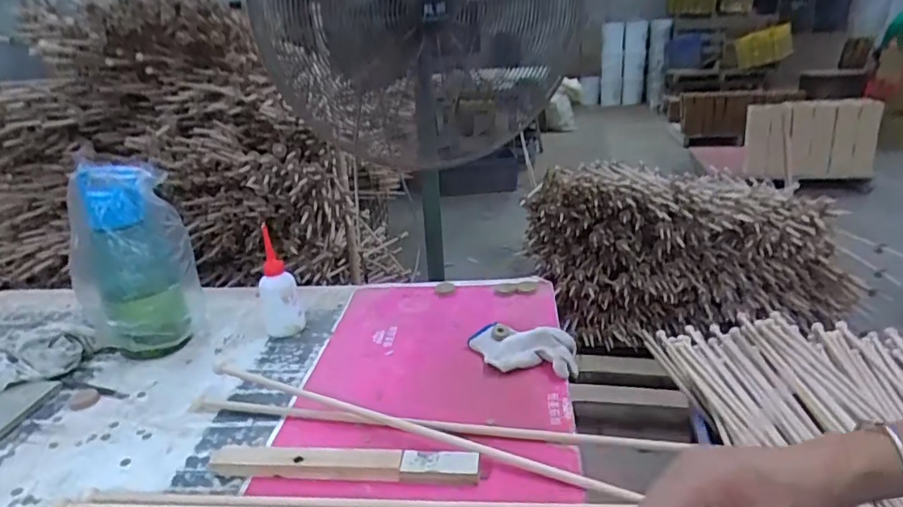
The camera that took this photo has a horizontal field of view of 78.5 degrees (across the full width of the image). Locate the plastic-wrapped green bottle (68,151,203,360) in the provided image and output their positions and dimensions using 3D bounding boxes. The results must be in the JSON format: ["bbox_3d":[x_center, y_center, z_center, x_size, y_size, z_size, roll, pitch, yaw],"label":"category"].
[{"bbox_3d":[-0.474,0.014,0.825,0.159,0.293,0.123,-14,24,-25],"label":"plastic-wrapped green bottle"}]

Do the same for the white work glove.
[{"bbox_3d":[0.099,0.132,0.779,0.156,0.032,0.104,6,23,22],"label":"white work glove"}]

